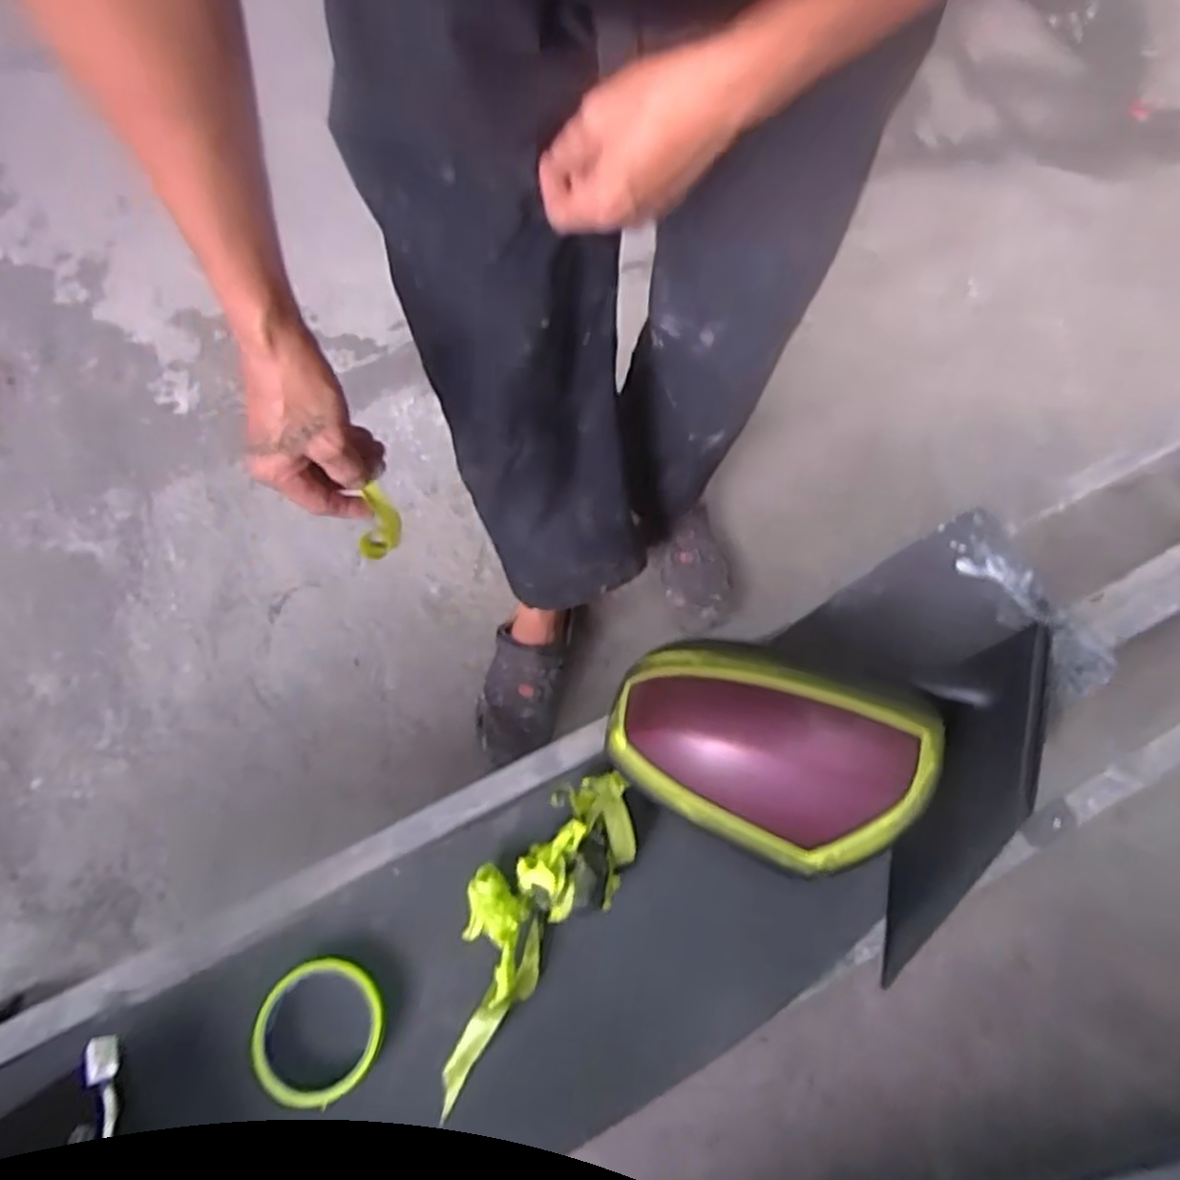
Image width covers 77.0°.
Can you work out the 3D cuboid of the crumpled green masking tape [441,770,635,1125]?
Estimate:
[{"bbox_3d":[-0.052,0.247,0.564,0.092,0.051,0.253,39,70,15],"label":"crumpled green masking tape"}]

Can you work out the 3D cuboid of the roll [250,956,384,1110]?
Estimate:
[{"bbox_3d":[-0.199,0.320,0.540,0.091,0.019,0.093,0,65,-1],"label":"roll"}]

